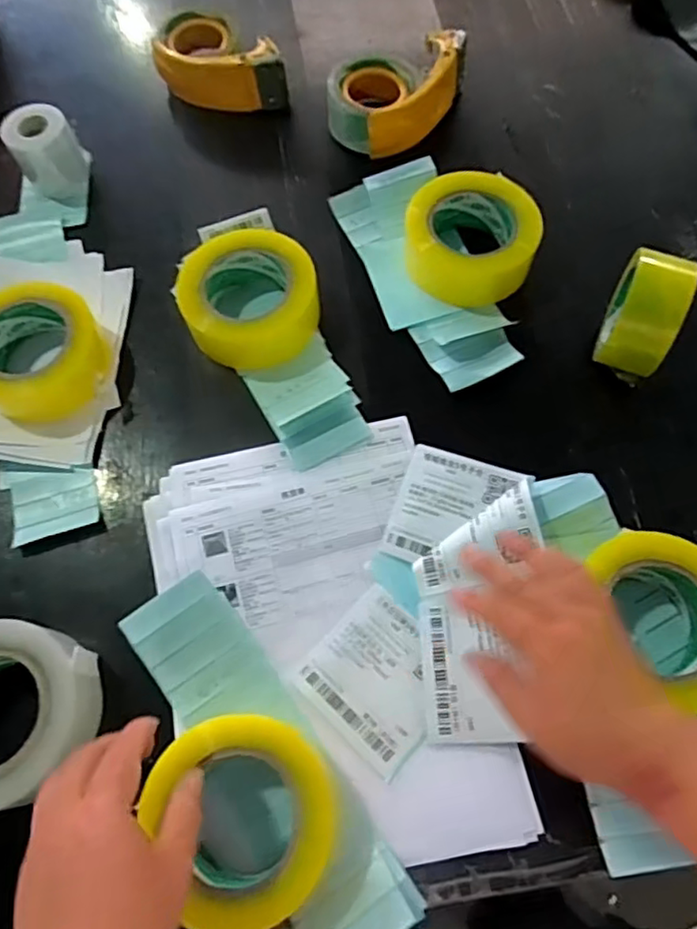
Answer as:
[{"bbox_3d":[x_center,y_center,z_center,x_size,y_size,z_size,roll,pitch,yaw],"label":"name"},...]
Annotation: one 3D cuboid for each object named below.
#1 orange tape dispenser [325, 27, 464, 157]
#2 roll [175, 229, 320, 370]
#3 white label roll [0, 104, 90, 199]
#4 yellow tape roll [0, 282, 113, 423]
[{"bbox_3d":[0.053,-0.402,0.674,0.105,0.060,0.160,37,72,15],"label":"orange tape dispenser"},{"bbox_3d":[-0.090,-0.152,0.577,0.122,0.061,0.114,0,67,0],"label":"roll"},{"bbox_3d":[-0.305,-0.316,0.641,0.064,0.064,0.055,-29,70,-11],"label":"white label roll"},{"bbox_3d":[-0.277,-0.099,0.559,0.118,0.048,0.115,-7,67,-3],"label":"yellow tape roll"}]

